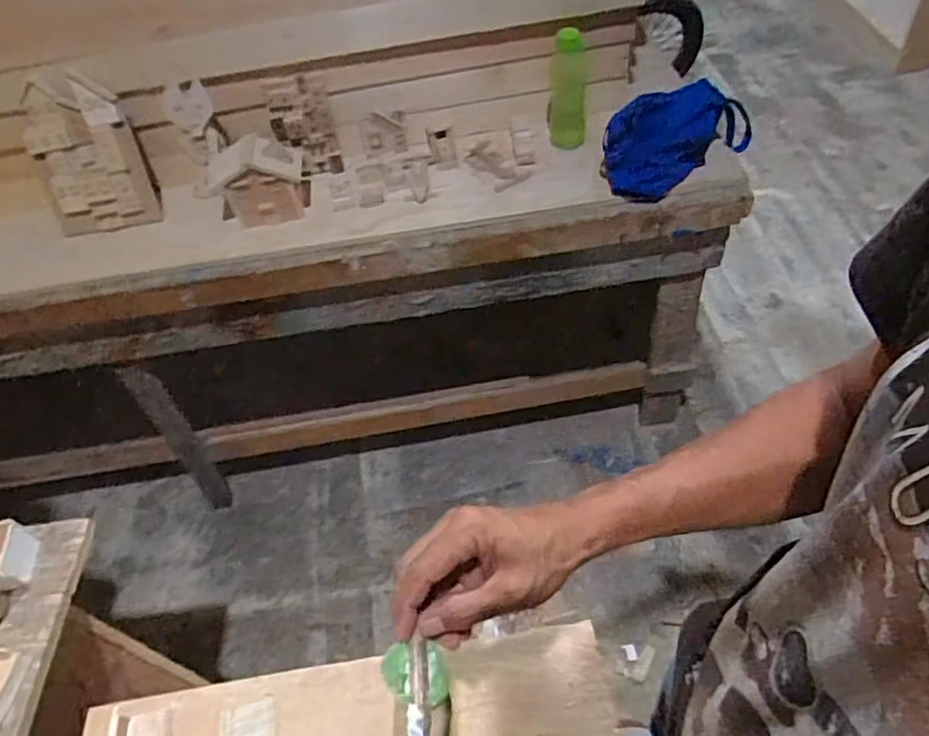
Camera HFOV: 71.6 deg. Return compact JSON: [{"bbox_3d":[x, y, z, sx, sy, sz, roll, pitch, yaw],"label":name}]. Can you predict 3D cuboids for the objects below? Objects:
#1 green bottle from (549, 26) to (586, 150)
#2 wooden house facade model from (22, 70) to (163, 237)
[{"bbox_3d":[0.202,-0.539,1.250,0.072,0.197,0.085,2,49,9],"label":"green bottle"},{"bbox_3d":[-0.720,-0.401,1.227,0.200,0.275,0.052,-11,24,1],"label":"wooden house facade model"}]

